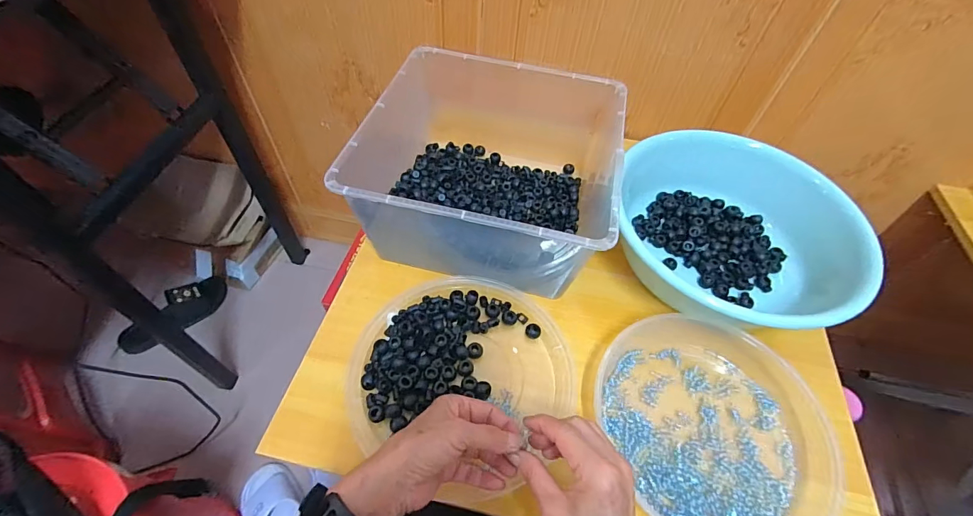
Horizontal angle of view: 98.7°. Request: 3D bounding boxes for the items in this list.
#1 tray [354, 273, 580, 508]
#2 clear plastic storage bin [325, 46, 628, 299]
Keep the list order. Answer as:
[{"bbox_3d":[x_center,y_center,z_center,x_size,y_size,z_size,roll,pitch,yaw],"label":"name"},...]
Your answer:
[{"bbox_3d":[-0.024,0.118,0.452,0.233,0.025,0.224,17,55,9],"label":"tray"},{"bbox_3d":[0.012,-0.130,0.552,0.287,0.129,0.324,13,55,6],"label":"clear plastic storage bin"}]

